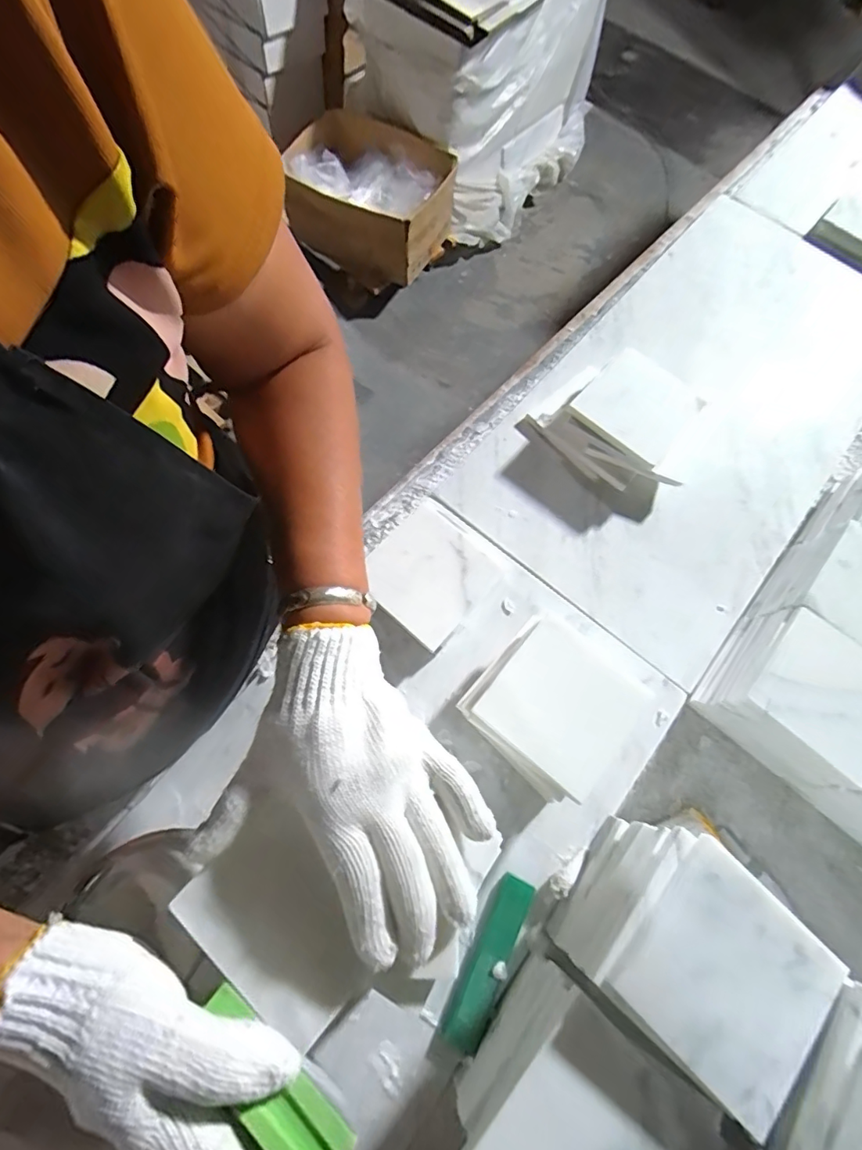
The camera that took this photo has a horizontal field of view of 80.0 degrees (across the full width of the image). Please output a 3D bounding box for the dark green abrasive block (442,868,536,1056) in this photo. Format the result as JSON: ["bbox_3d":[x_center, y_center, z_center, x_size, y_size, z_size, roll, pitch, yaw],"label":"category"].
[{"bbox_3d":[0.043,0.285,0.380,0.029,0.008,0.115,26,74,7],"label":"dark green abrasive block"}]

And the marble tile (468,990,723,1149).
[{"bbox_3d":[0.090,0.306,0.271,0.108,0.013,0.102,40,76,11],"label":"marble tile"}]

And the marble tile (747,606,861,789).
[{"bbox_3d":[0.311,0.093,0.400,0.096,0.015,0.094,39,76,10],"label":"marble tile"}]

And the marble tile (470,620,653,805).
[{"bbox_3d":[0.098,0.098,0.387,0.099,0.010,0.095,39,76,10],"label":"marble tile"}]

